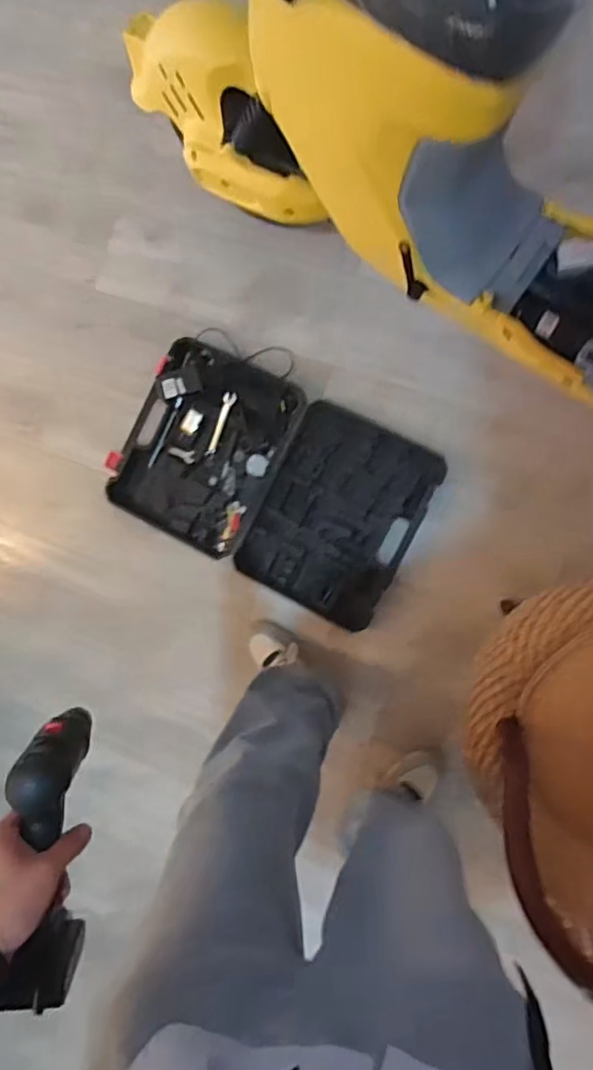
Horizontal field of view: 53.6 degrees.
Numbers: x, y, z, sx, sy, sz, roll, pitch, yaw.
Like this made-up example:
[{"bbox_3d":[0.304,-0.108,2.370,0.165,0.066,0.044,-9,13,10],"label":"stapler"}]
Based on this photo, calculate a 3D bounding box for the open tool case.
[{"bbox_3d":[-0.055,-0.119,1.290,0.663,0.054,0.420,27,95,10],"label":"open tool case"}]

